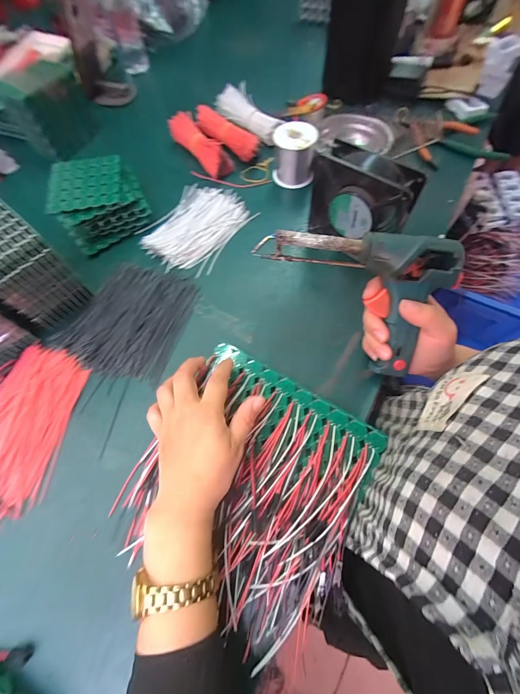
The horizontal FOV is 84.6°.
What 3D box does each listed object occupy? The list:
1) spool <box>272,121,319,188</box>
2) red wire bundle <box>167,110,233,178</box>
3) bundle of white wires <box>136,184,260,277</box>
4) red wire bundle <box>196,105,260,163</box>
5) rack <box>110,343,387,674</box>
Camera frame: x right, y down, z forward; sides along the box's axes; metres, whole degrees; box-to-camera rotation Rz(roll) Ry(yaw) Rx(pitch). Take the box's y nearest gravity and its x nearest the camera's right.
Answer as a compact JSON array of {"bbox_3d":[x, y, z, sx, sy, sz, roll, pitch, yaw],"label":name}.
[{"bbox_3d":[0.054,-0.303,0.458,0.064,0.075,0.064,-1,65,1],"label":"spool"},{"bbox_3d":[-0.105,-0.360,0.500,0.046,0.040,0.162,-33,68,-13],"label":"red wire bundle"},{"bbox_3d":[-0.101,-0.190,0.441,0.135,0.014,0.165,33,70,16],"label":"bundle of white wires"},{"bbox_3d":[-0.059,-0.381,0.514,0.051,0.030,0.163,-40,70,-16],"label":"red wire bundle"},{"bbox_3d":[-0.009,0.129,0.288,0.211,0.024,0.215,30,69,14],"label":"rack"}]

